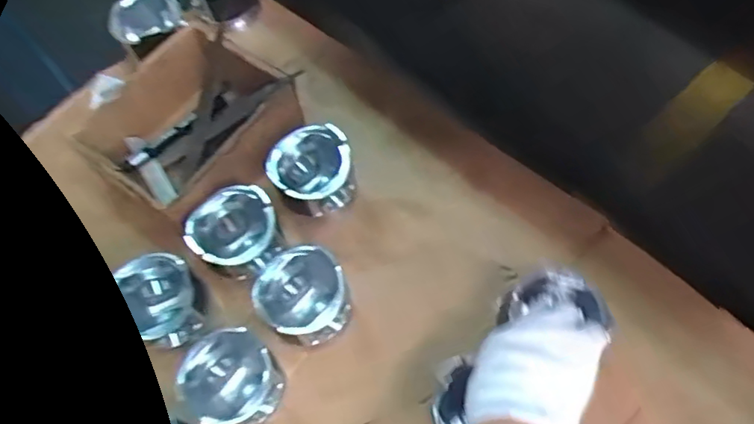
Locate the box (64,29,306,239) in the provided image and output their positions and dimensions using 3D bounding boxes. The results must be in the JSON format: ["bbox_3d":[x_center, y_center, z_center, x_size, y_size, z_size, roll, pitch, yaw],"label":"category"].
[{"bbox_3d":[-0.196,-0.089,0.651,0.154,0.114,0.199,34,69,20],"label":"box"}]

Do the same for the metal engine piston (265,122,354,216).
[{"bbox_3d":[-0.066,-0.036,0.628,0.085,0.087,0.078,-26,63,-10],"label":"metal engine piston"}]

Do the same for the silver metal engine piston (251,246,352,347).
[{"bbox_3d":[-0.072,0.086,0.570,0.087,0.074,0.084,-2,61,3],"label":"silver metal engine piston"}]

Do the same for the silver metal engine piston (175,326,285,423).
[{"bbox_3d":[-0.128,0.159,0.542,0.079,0.084,0.081,-2,61,3],"label":"silver metal engine piston"}]

